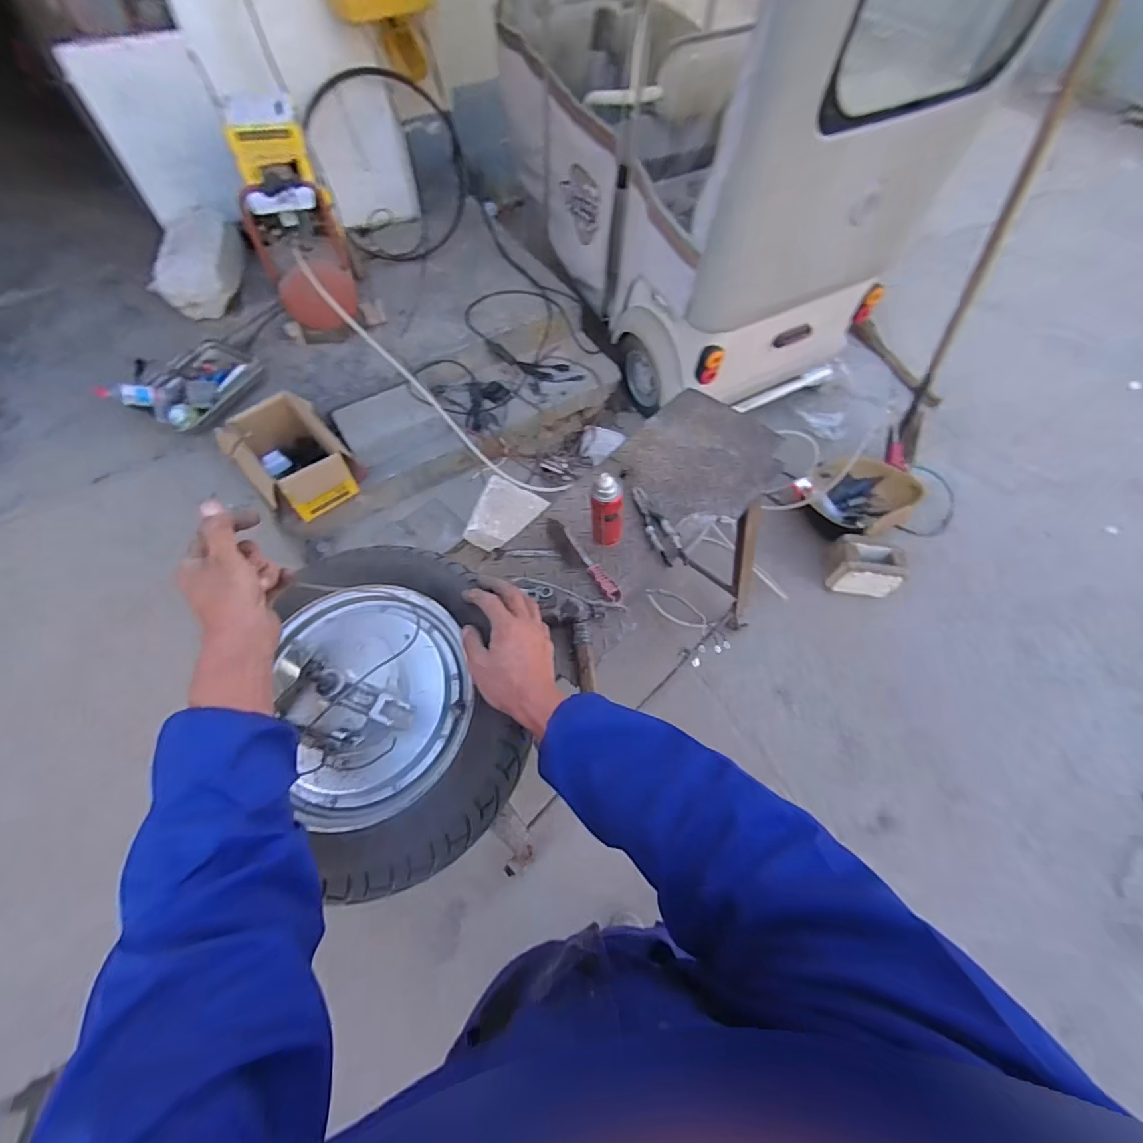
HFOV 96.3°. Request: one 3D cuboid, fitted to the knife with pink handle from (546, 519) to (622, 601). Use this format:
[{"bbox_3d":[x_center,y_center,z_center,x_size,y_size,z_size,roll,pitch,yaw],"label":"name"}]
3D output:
[{"bbox_3d":[0.016,-0.025,1.009,0.042,0.018,0.231,-33,65,-18],"label":"knife with pink handle"}]

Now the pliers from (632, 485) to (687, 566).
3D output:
[{"bbox_3d":[0.175,-0.096,1.055,0.059,0.018,0.205,-24,62,-14],"label":"pliers"}]

